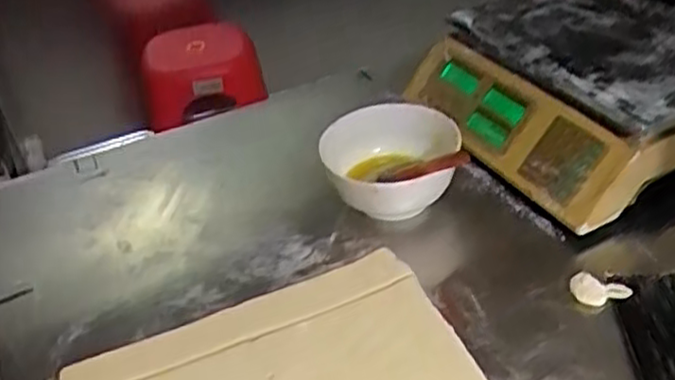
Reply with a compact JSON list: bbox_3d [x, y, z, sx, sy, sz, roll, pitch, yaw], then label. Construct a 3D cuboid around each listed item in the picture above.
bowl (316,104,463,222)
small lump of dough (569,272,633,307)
[{"bbox_3d":[0.060,-0.024,0.793,0.144,0.082,0.144,-3,36,1],"label":"bowl"},{"bbox_3d":[0.244,0.094,0.664,0.054,0.010,0.035,7,37,15],"label":"small lump of dough"}]

